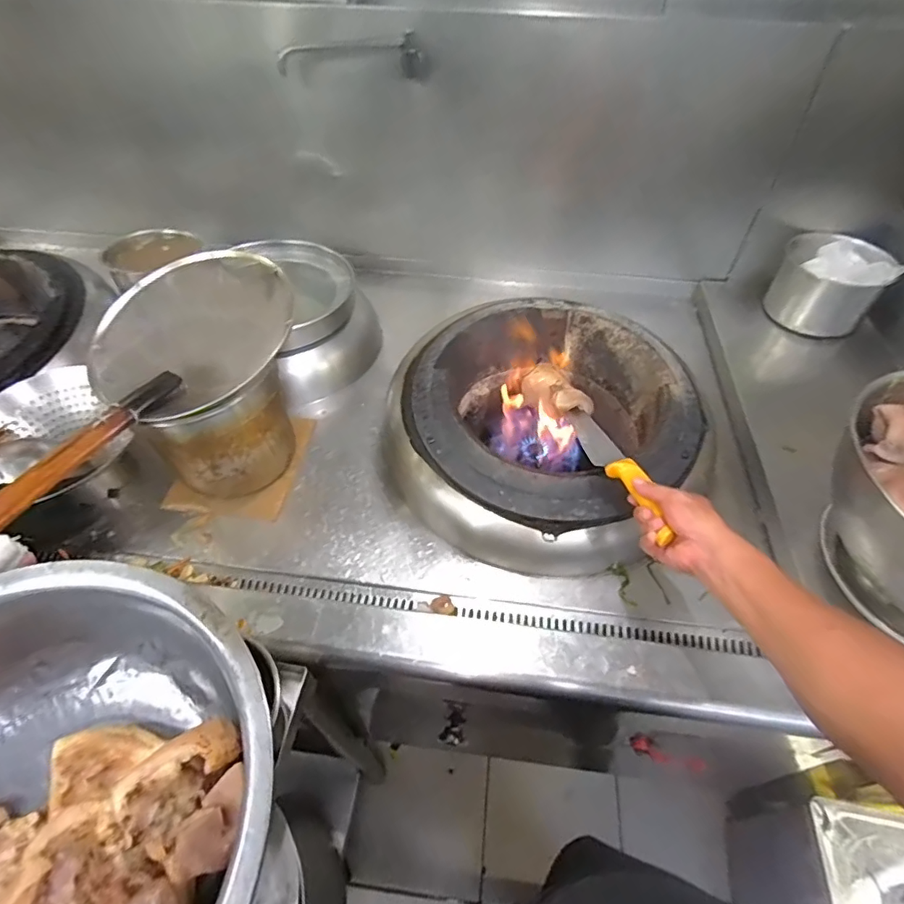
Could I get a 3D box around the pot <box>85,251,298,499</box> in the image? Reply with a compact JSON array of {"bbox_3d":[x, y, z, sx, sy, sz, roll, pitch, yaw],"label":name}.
[{"bbox_3d":[-0.358,-0.107,0.777,0.266,0.283,0.207,-23,53,-20],"label":"pot"}]

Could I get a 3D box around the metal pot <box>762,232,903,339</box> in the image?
[{"bbox_3d":[0.748,-0.337,1.025,0.179,0.141,0.164,1,49,-1],"label":"metal pot"}]

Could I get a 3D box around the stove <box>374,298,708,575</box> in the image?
[{"bbox_3d":[0.139,-0.043,0.874,0.463,0.211,0.463,-29,55,-24],"label":"stove"}]

